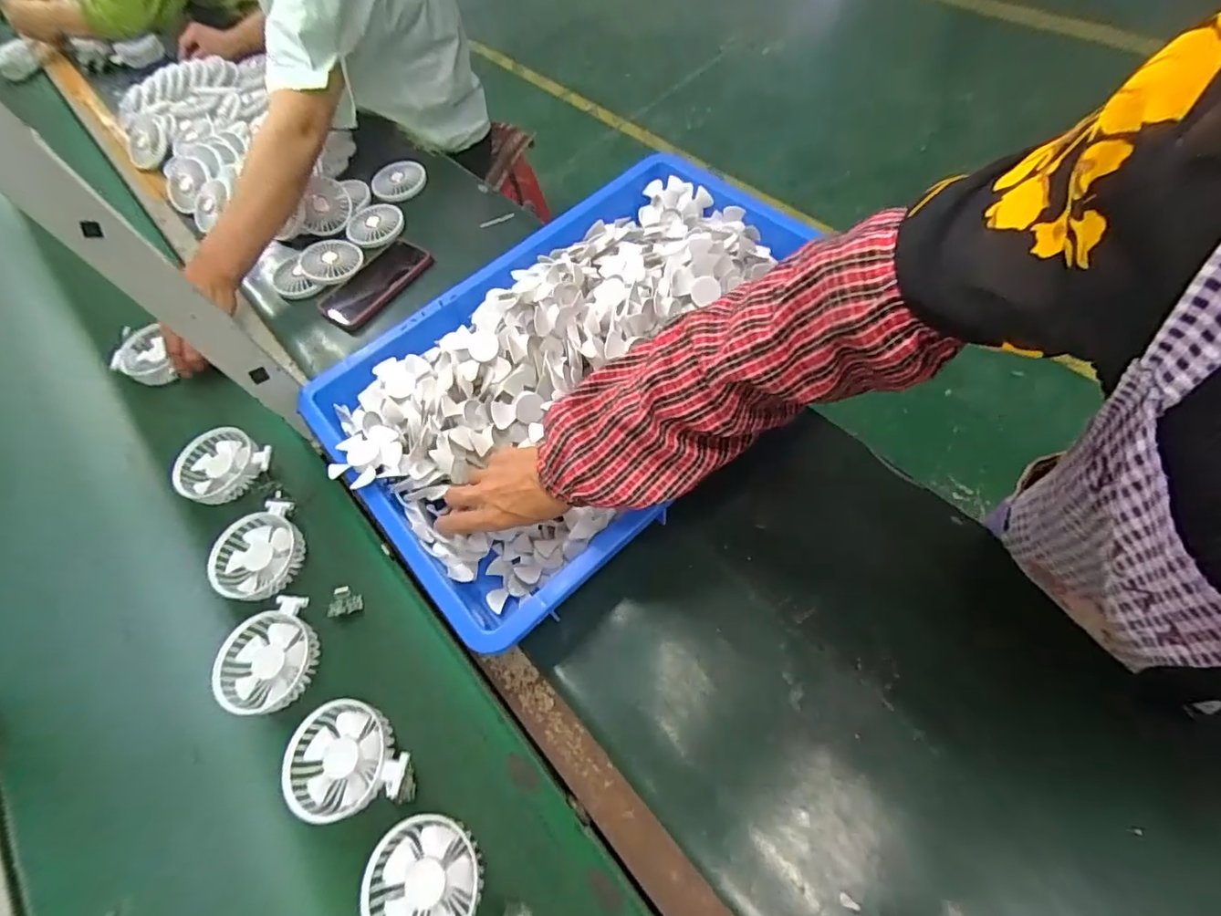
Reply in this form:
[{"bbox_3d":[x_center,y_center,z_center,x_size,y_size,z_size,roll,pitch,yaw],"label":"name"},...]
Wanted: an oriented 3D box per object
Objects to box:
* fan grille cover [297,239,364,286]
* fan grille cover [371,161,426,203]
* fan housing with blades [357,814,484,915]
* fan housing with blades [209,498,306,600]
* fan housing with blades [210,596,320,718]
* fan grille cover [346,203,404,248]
[{"bbox_3d":[-0.414,-0.292,0.797,0.085,0.015,0.096,-30,63,-12],"label":"fan grille cover"},{"bbox_3d":[-0.352,-0.462,0.893,0.089,0.016,0.089,-28,63,-11],"label":"fan grille cover"},{"bbox_3d":[-0.147,0.335,0.418,0.089,0.030,0.095,10,62,9],"label":"fan housing with blades"},{"bbox_3d":[-0.375,0.101,0.571,0.088,0.022,0.097,-22,62,-8],"label":"fan housing with blades"},{"bbox_3d":[-0.330,0.193,0.515,0.090,0.019,0.096,-23,62,-8],"label":"fan housing with blades"},{"bbox_3d":[-0.368,-0.366,0.840,0.084,0.012,0.096,-14,61,-4],"label":"fan grille cover"}]

